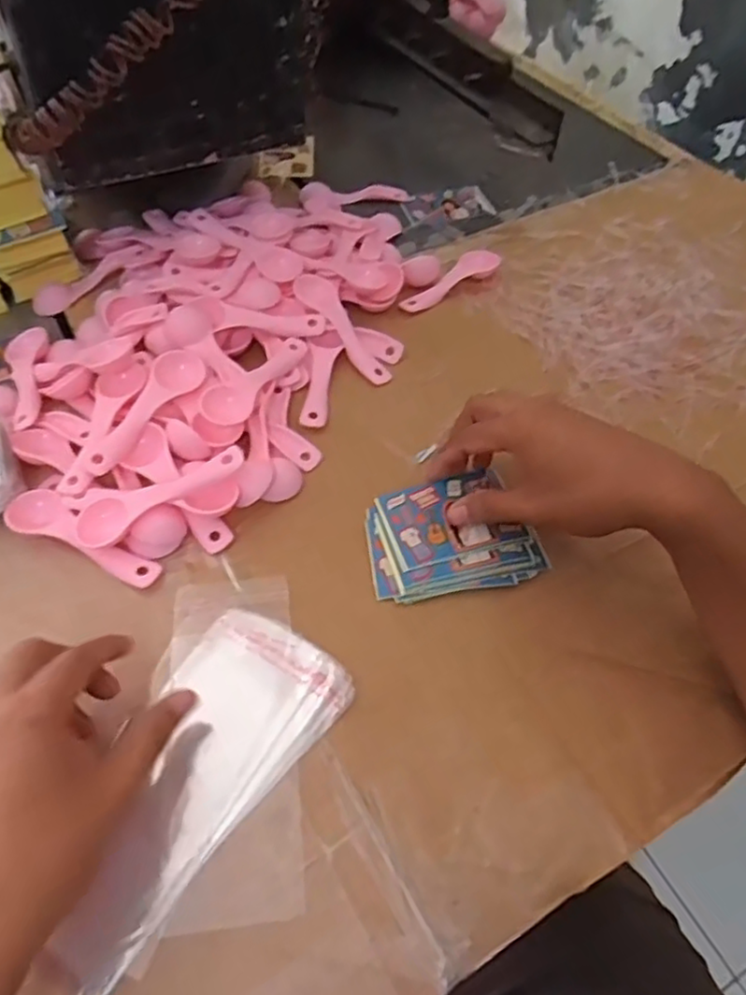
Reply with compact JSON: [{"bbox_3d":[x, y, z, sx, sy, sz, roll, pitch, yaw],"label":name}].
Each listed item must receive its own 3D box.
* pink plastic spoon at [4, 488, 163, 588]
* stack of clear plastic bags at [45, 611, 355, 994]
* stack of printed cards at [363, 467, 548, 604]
[{"bbox_3d":[-0.188,0.027,0.426,0.112,0.011,0.033,30,59,14],"label":"pink plastic spoon"},{"bbox_3d":[-0.099,0.146,0.358,0.088,0.015,0.185,32,62,21],"label":"stack of clear plastic bags"},{"bbox_3d":[0.050,0.026,0.444,0.111,0.011,0.087,-18,60,-16],"label":"stack of printed cards"}]

